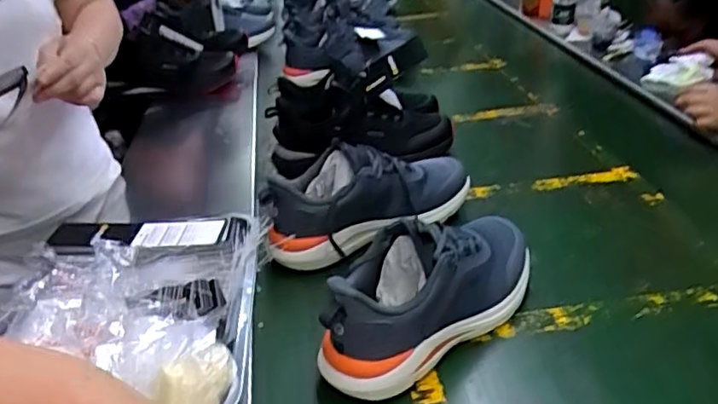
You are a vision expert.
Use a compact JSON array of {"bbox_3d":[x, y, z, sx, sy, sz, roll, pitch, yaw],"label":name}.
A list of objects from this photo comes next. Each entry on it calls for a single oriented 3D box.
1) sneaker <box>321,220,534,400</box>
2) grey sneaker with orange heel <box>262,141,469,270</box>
[{"bbox_3d":[0.086,0.088,0.678,0.306,0.135,0.106,-26,37,-32],"label":"sneaker"},{"bbox_3d":[0.011,-0.016,0.855,0.315,0.124,0.098,-19,34,-24],"label":"grey sneaker with orange heel"}]

